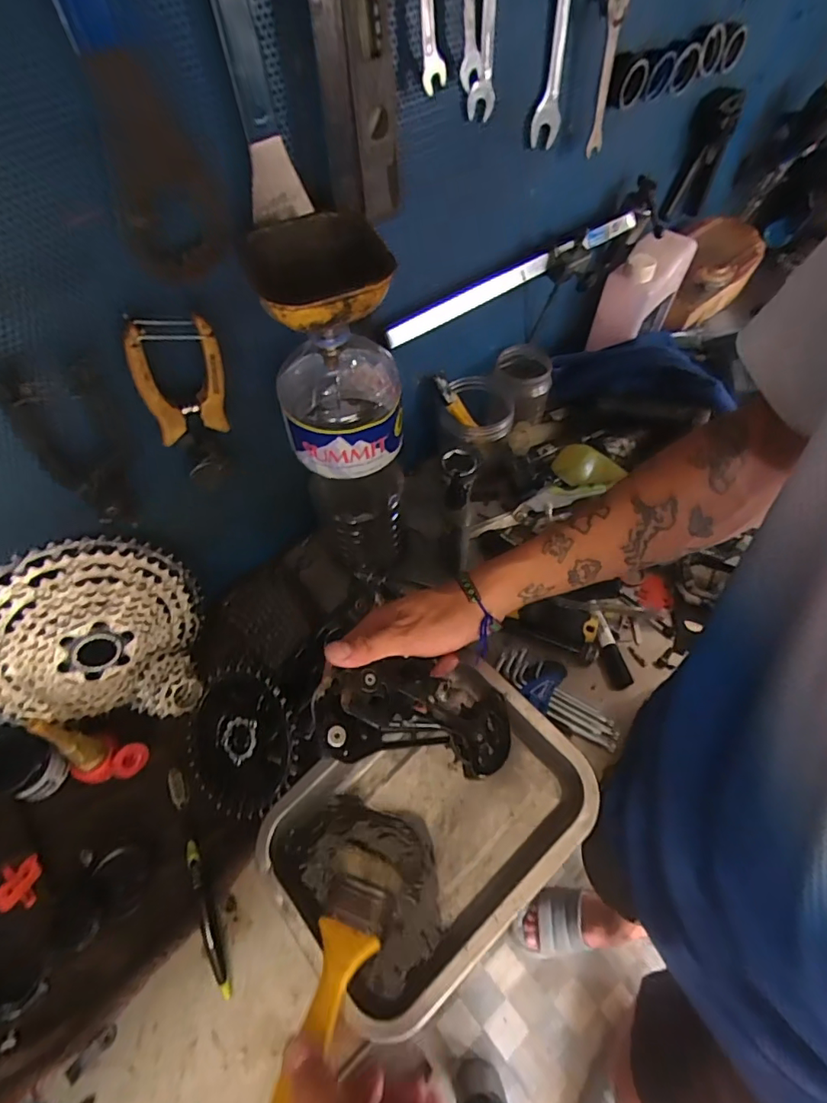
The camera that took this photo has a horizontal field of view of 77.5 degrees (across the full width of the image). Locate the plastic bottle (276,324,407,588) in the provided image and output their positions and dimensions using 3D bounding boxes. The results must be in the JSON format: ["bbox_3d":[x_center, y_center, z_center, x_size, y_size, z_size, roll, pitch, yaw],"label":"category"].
[{"bbox_3d":[-0.055,-0.083,0.501,0.093,0.283,0.078,-10,55,-3],"label":"plastic bottle"}]

